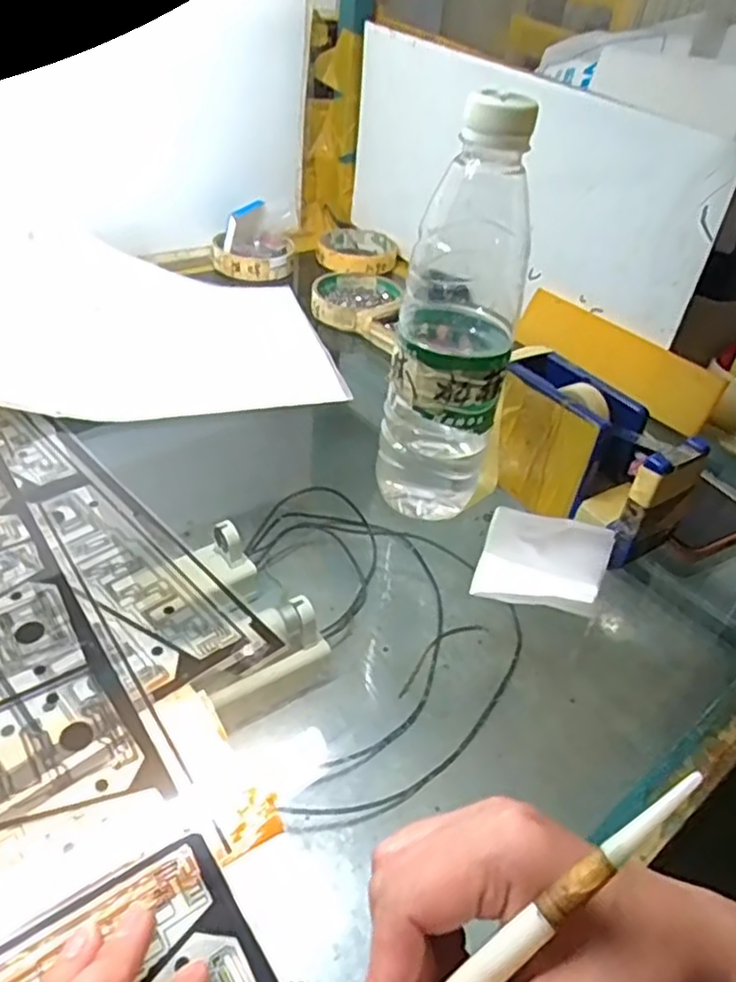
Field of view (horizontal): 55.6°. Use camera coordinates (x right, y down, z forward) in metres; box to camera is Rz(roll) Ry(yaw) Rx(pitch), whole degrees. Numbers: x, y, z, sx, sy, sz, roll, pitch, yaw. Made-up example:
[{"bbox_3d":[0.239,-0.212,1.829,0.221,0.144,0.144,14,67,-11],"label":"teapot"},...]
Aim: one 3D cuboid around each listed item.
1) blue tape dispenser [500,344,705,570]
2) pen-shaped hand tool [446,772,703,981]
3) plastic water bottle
[{"bbox_3d":[0.129,-0.025,0.421,0.050,0.074,0.131,-17,44,-26],"label":"blue tape dispenser"},{"bbox_3d":[0.041,0.136,0.204,0.152,0.005,0.006,-46,51,3],"label":"pen-shaped hand tool"},{"bbox_3d":[0.050,-0.084,0.386,0.069,0.227,0.070,11,39,6],"label":"plastic water bottle"}]

